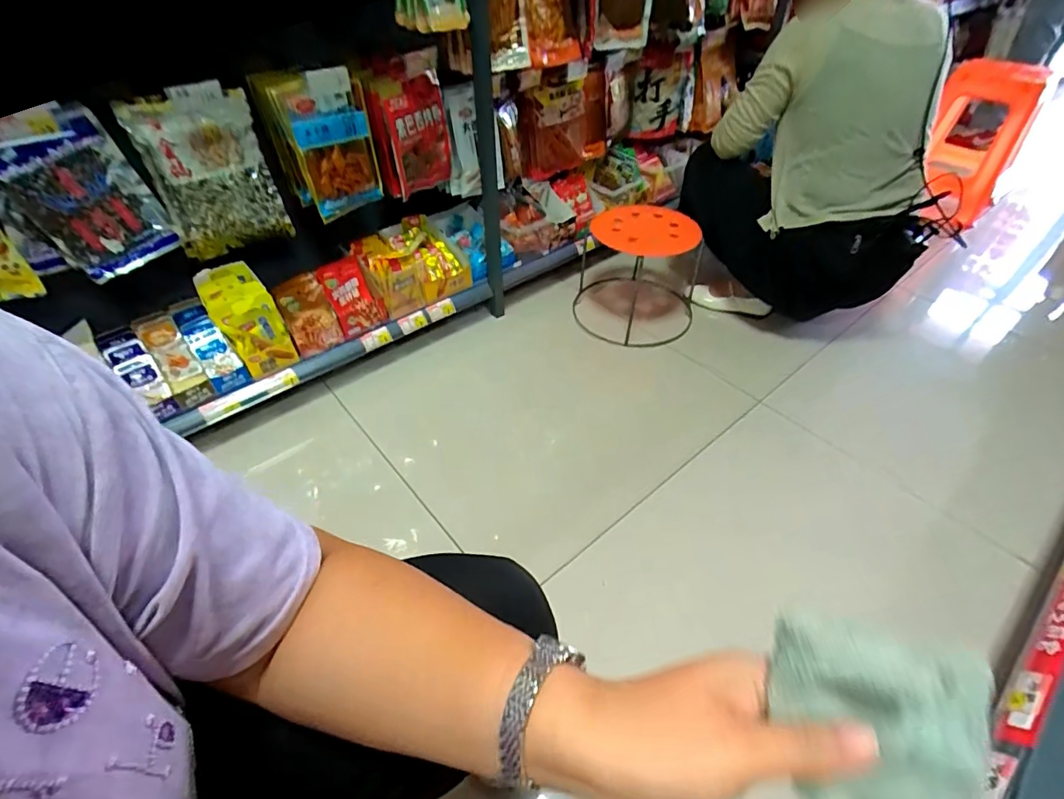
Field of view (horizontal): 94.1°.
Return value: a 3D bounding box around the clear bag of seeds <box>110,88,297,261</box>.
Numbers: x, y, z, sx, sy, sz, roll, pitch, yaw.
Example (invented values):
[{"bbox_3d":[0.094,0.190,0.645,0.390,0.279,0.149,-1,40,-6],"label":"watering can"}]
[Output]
[{"bbox_3d":[-0.598,-0.414,0.931,0.199,0.286,0.066,-16,48,-15],"label":"clear bag of seeds"}]

